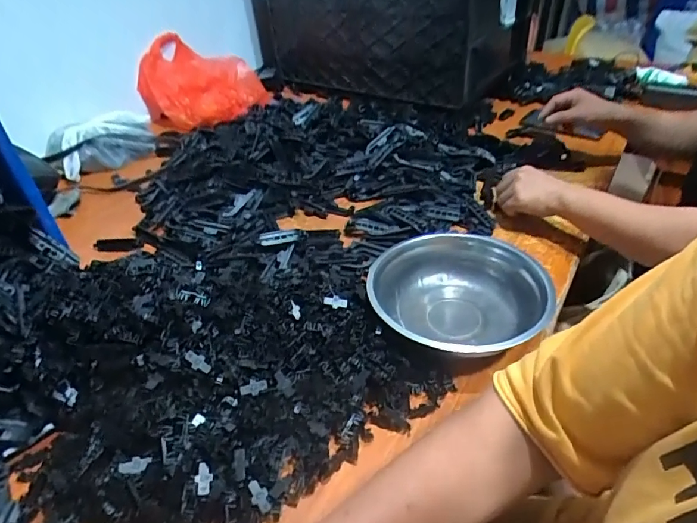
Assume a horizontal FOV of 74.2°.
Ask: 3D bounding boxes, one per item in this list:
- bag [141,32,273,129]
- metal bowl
[{"bbox_3d":[-0.357,-0.464,1.161,0.233,0.176,0.316,7,40,10],"label":"bag"},{"bbox_3d":[0.125,0.041,0.546,0.203,0.053,0.202,9,39,15],"label":"metal bowl"}]

